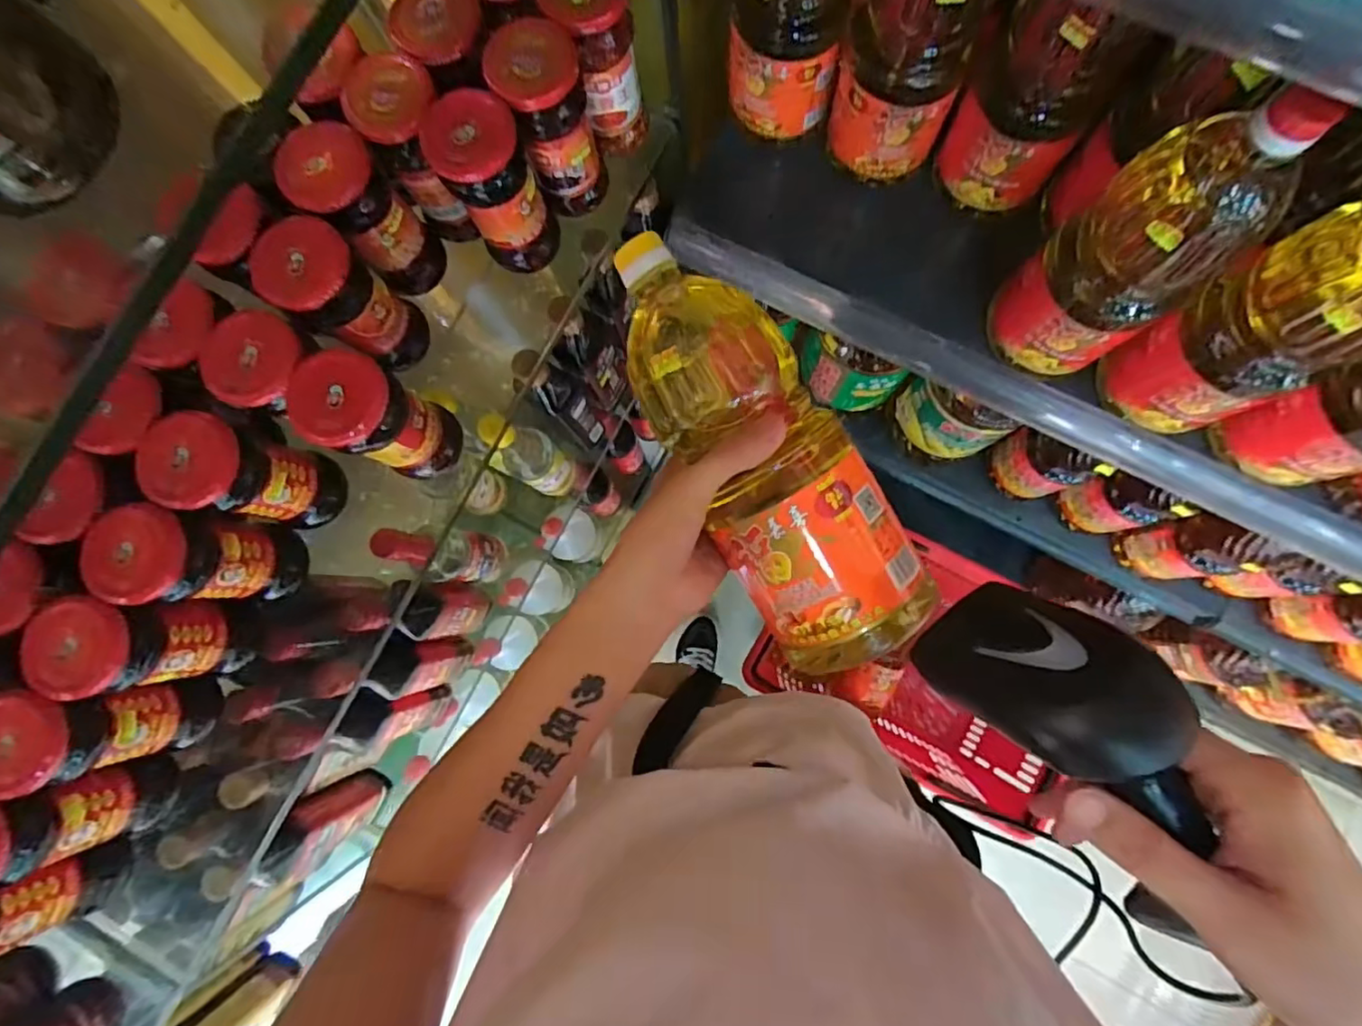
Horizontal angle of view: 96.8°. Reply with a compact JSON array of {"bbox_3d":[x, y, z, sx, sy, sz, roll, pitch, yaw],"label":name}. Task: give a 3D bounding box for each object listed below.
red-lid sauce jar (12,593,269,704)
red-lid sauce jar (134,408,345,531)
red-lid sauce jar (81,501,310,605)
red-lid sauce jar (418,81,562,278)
[{"bbox_3d":[-0.380,0.094,0.440,0.061,0.134,0.060,-1,82,4],"label":"red-lid sauce jar"},{"bbox_3d":[-0.321,-0.028,0.451,0.061,0.137,0.061,-1,82,4],"label":"red-lid sauce jar"},{"bbox_3d":[-0.350,0.034,0.447,0.058,0.136,0.060,4,83,4],"label":"red-lid sauce jar"},{"bbox_3d":[-0.142,-0.252,0.472,0.058,0.146,0.054,-1,82,4],"label":"red-lid sauce jar"}]

